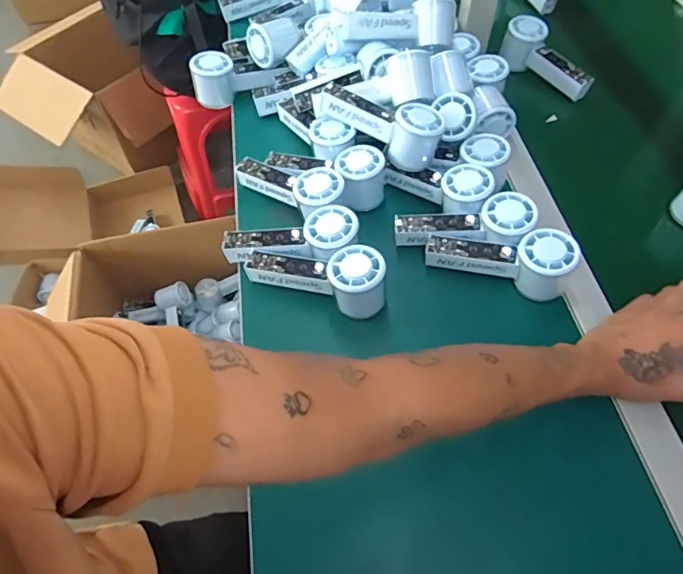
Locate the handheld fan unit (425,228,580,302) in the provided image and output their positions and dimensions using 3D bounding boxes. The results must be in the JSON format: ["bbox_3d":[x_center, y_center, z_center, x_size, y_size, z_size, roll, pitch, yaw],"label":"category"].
[{"bbox_3d":[0.166,-0.027,0.518,0.146,0.061,0.051,6,57,5],"label":"handheld fan unit"}]

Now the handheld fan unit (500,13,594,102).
[{"bbox_3d":[0.302,-0.333,0.725,0.047,0.063,0.151,-36,76,-20],"label":"handheld fan unit"}]

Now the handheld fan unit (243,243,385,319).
[{"bbox_3d":[-0.025,-0.017,0.513,0.151,0.055,0.055,17,59,12],"label":"handheld fan unit"}]

